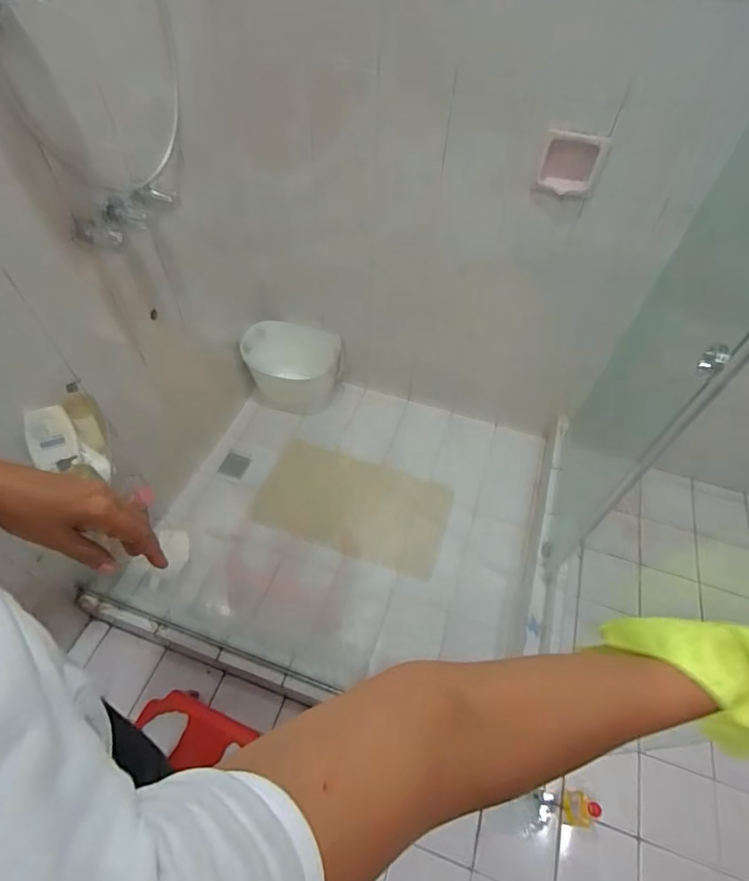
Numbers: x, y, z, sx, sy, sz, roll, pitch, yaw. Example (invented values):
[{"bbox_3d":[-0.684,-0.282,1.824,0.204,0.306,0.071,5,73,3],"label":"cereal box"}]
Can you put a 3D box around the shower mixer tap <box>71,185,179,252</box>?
[{"bbox_3d":[-0.597,-0.544,1.153,0.119,0.075,0.278,10,53,6],"label":"shower mixer tap"}]

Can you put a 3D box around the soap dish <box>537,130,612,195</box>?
[{"bbox_3d":[0.519,-0.740,1.260,0.156,0.140,0.038,26,56,17],"label":"soap dish"}]

